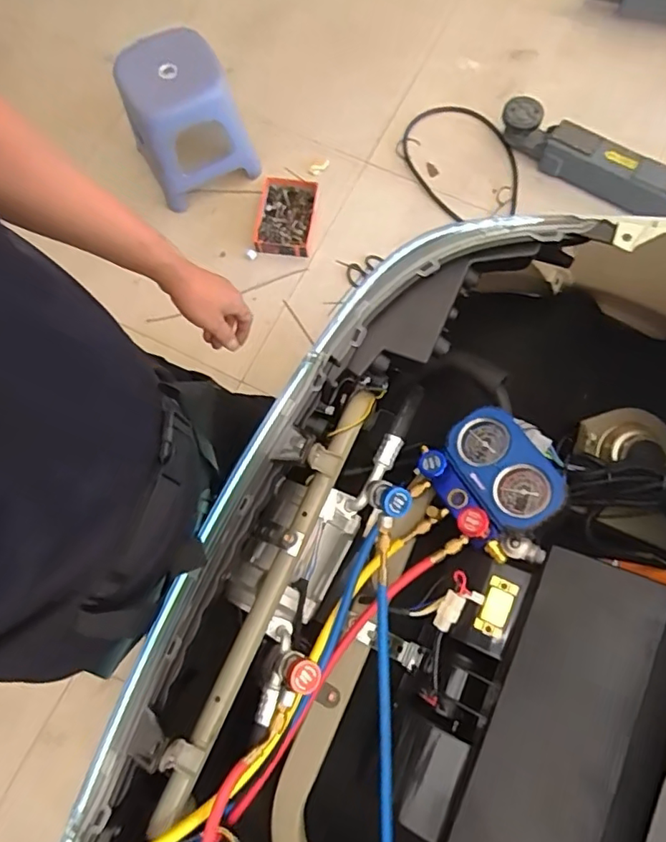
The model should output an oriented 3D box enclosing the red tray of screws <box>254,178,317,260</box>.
[{"bbox_3d":[-0.138,-0.595,1.617,0.165,0.035,0.240,6,75,3],"label":"red tray of screws"}]

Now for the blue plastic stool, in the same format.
[{"bbox_3d":[-0.395,-0.823,1.492,0.289,0.306,0.297,-23,76,-5],"label":"blue plastic stool"}]

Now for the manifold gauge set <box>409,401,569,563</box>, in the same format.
[{"bbox_3d":[0.187,0.072,0.653,0.131,0.070,0.151,-37,58,-3],"label":"manifold gauge set"}]

